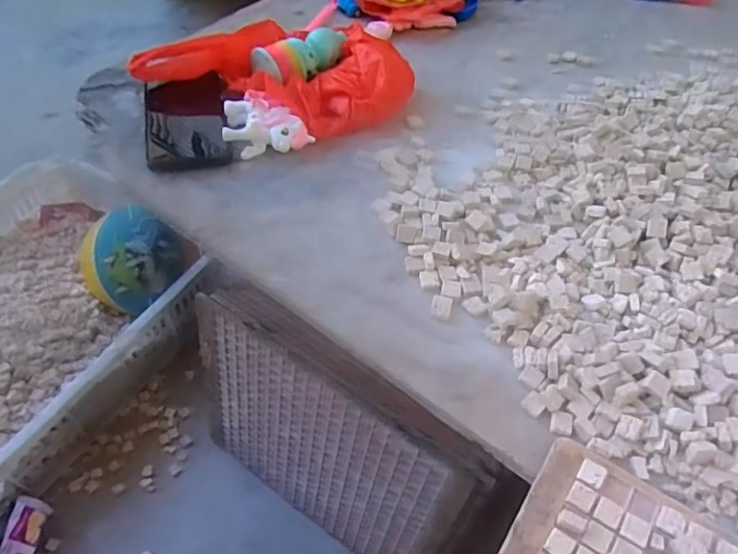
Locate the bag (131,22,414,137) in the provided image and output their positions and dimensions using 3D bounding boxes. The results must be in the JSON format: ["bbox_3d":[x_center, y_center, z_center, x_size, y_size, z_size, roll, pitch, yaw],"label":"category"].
[{"bbox_3d":[-0.092,-0.210,0.599,0.252,0.059,0.183,-29,58,-25],"label":"bag"}]

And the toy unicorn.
[{"bbox_3d":[-0.112,-0.148,0.562,0.071,0.034,0.089,-33,60,-27],"label":"toy unicorn"}]

